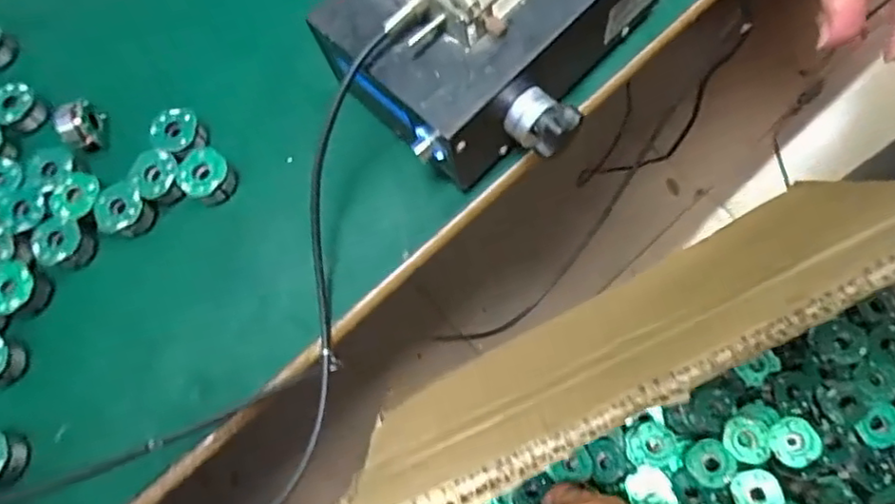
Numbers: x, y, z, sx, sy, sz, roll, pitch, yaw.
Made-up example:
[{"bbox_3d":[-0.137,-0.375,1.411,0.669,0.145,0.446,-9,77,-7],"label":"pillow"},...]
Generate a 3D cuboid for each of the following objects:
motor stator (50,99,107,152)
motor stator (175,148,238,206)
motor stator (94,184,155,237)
[{"bbox_3d":[-0.246,-0.084,0.417,0.026,0.024,0.025,-18,71,-6],"label":"motor stator"},{"bbox_3d":[-0.153,-0.046,0.398,0.038,0.021,0.031,35,74,12],"label":"motor stator"},{"bbox_3d":[-0.208,-0.026,0.397,0.032,0.021,0.031,0,70,0],"label":"motor stator"}]

